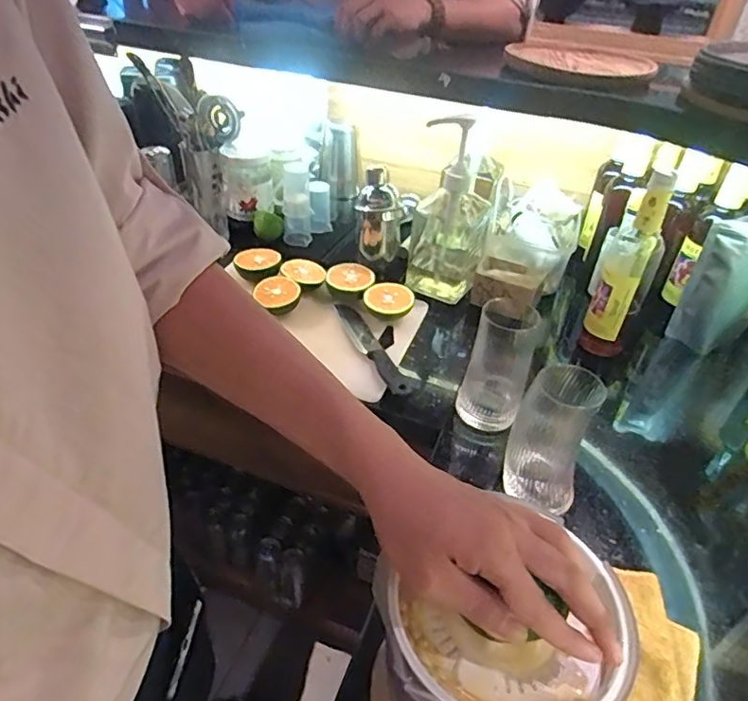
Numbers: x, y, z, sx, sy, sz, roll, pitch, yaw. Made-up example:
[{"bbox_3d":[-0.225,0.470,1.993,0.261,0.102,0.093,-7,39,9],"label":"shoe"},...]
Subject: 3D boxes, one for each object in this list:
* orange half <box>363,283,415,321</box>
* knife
[{"bbox_3d":[0.022,-0.073,0.841,0.077,0.033,0.072,3,39,-2],"label":"orange half"},{"bbox_3d":[-0.004,-0.006,0.773,0.039,0.015,0.217,-16,43,-23],"label":"knife"}]

